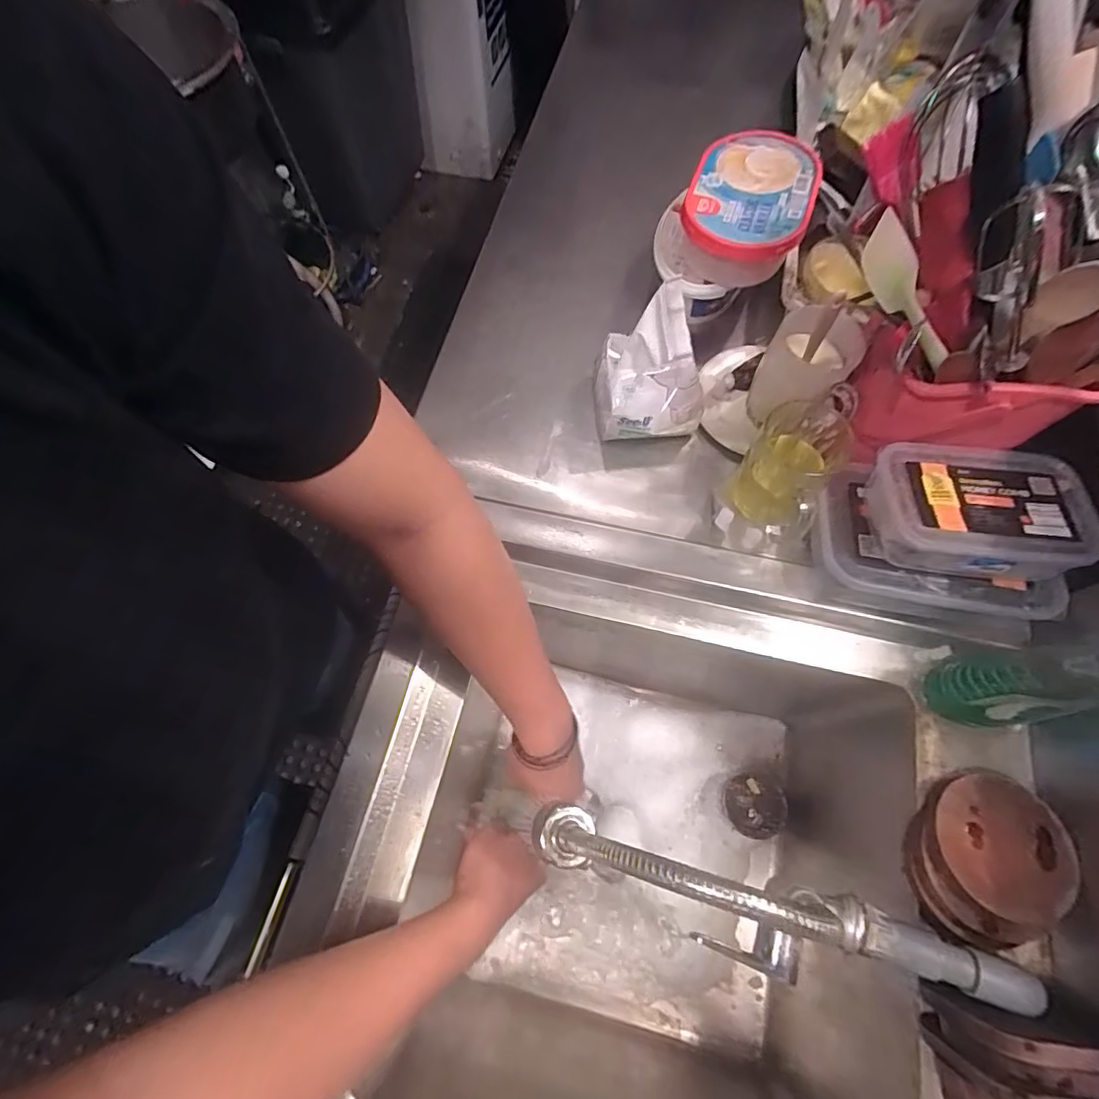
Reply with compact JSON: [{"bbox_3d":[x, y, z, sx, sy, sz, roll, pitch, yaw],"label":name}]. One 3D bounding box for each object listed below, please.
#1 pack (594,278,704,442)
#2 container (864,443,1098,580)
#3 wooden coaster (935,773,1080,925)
[{"bbox_3d":[0.098,-0.182,0.547,0.095,0.128,0.109,-8,68,-2],"label":"pack"},{"bbox_3d":[0.364,-0.035,0.458,0.161,0.047,0.108,5,69,1],"label":"container"},{"bbox_3d":[0.347,0.222,0.406,0.099,0.018,0.091,-9,68,-2],"label":"wooden coaster"}]

